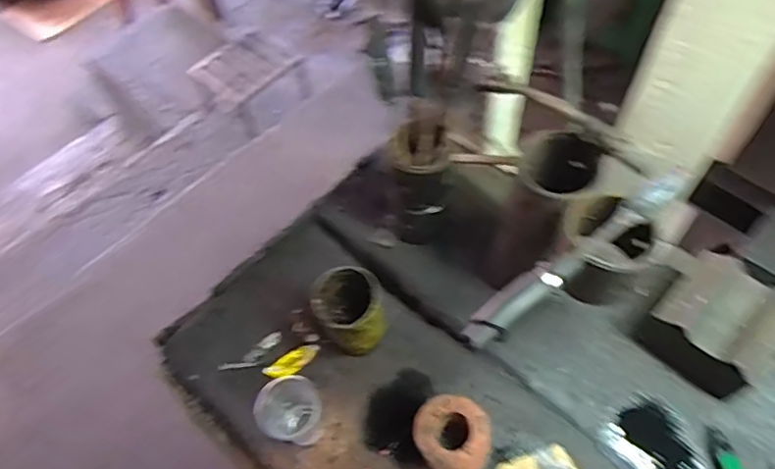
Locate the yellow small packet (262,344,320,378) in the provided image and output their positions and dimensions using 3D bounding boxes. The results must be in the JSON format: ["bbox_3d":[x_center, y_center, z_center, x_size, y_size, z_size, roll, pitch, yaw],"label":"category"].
[{"bbox_3d":[-0.122,0.166,0.758,0.074,0.016,0.021,-26,60,-14],"label":"yellow small packet"}]

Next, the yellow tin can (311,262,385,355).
[{"bbox_3d":[-0.048,0.100,0.723,0.074,0.104,0.077,-1,57,2],"label":"yellow tin can"}]

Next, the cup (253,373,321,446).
[{"bbox_3d":[-0.110,0.208,0.675,0.064,0.095,0.059,-1,57,2],"label":"cup"}]

